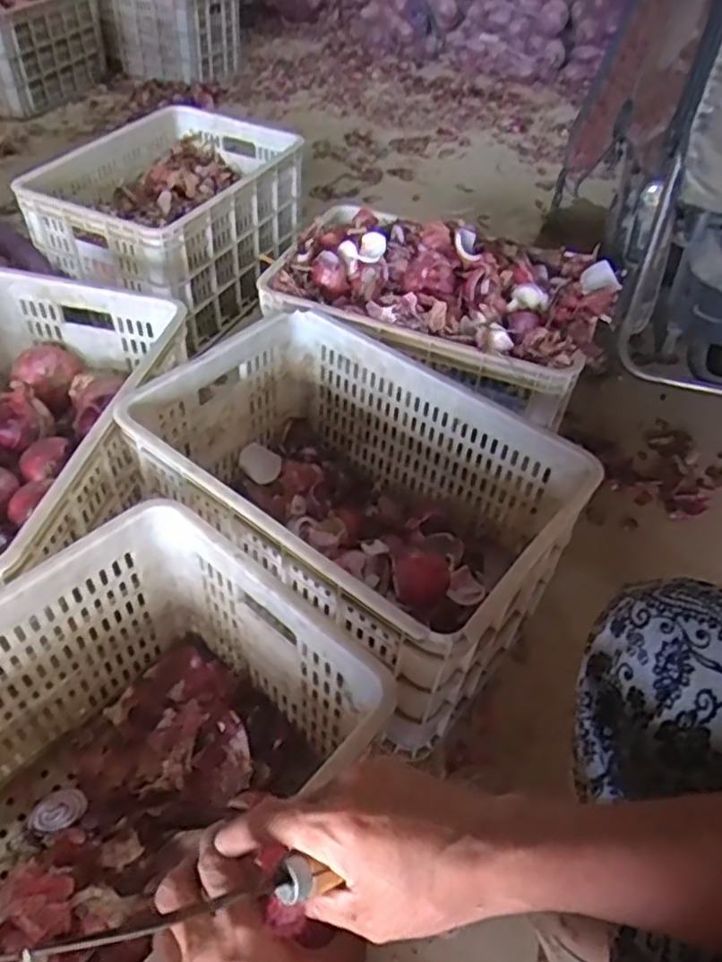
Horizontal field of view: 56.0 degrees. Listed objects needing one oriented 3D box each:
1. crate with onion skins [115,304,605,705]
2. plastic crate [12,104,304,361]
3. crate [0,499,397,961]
[{"bbox_3d":[-0.017,0.035,0.931,0.522,0.266,0.349,33,52,23],"label":"crate with onion skins"},{"bbox_3d":[-0.395,-0.545,1.456,0.403,0.273,0.504,18,47,11],"label":"plastic crate"},{"bbox_3d":[-0.272,0.330,0.648,0.354,0.294,0.512,33,52,23],"label":"crate"}]

